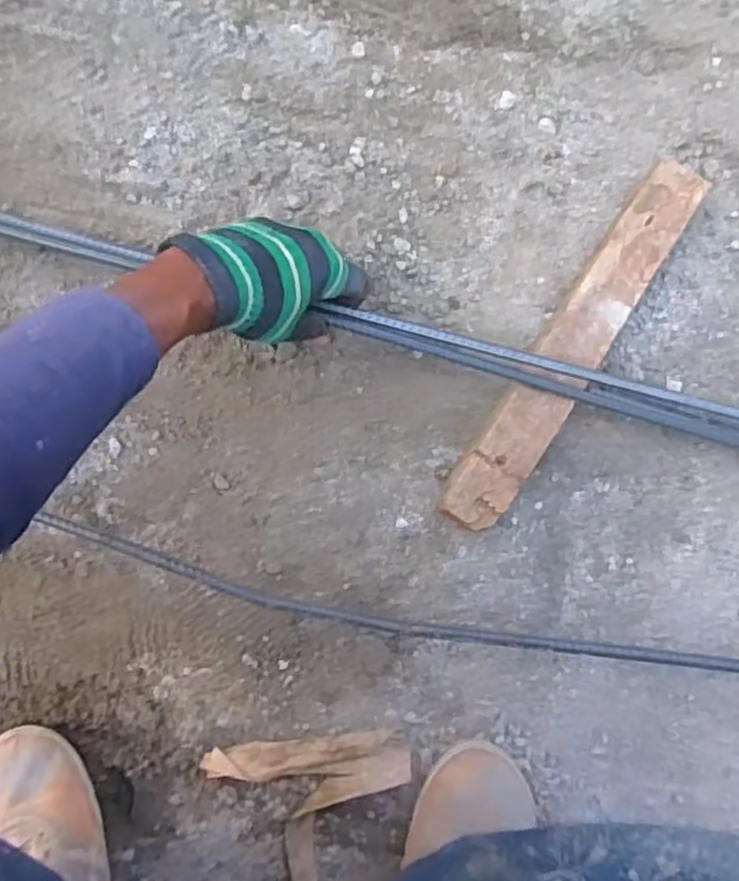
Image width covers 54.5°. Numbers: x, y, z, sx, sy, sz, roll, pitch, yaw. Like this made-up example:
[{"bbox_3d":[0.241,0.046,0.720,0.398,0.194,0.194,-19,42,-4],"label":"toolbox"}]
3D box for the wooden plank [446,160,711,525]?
[{"bbox_3d":[0.173,-0.081,0.618,0.053,0.041,0.355,33,85,0],"label":"wooden plank"}]

